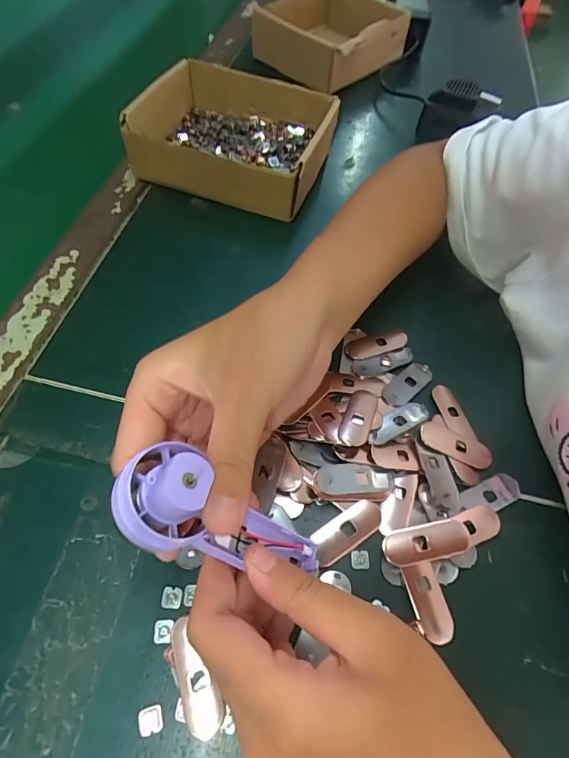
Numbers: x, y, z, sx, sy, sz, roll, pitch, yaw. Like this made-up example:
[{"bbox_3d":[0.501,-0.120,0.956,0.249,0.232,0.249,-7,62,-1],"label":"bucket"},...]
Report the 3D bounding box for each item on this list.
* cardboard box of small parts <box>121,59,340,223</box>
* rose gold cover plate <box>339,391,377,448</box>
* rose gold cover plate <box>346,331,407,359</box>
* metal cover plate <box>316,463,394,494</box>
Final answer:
[{"bbox_3d":[-0.044,-0.234,0.409,0.166,0.055,0.159,17,59,6],"label":"cardboard box of small parts"},{"bbox_3d":[0.049,0.025,0.278,0.018,0.004,0.053,22,41,9],"label":"rose gold cover plate"},{"bbox_3d":[0.070,-0.026,0.323,0.052,0.004,0.017,-17,61,-14],"label":"rose gold cover plate"},{"bbox_3d":[0.044,0.062,0.258,0.048,0.008,0.019,3,59,-3],"label":"metal cover plate"}]

